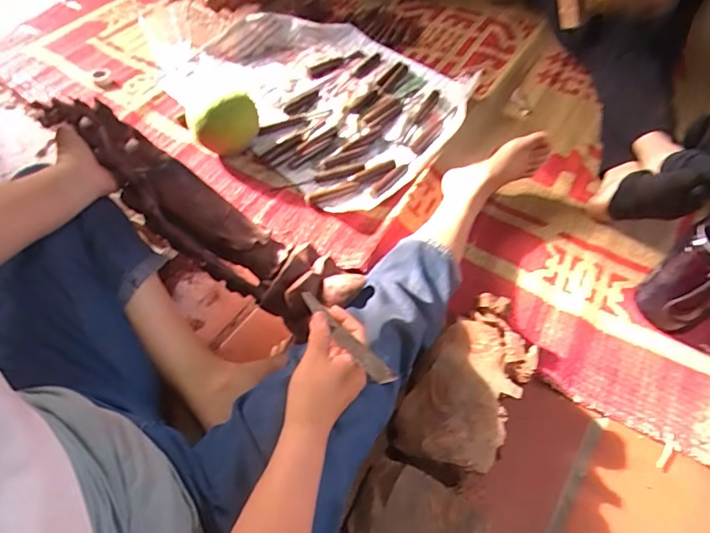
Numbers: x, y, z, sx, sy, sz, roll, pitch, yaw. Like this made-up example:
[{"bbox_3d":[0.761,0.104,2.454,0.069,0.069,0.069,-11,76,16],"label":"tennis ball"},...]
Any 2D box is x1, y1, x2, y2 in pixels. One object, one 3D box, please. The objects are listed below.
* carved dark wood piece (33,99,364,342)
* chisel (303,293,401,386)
[{"bbox_3d":[-0.197,-0.058,0.601,0.415,0.134,0.087,36,59,-1],"label":"carved dark wood piece"},{"bbox_3d":[-0.015,0.069,0.472,0.020,0.011,0.173,-30,38,-19],"label":"chisel"}]

